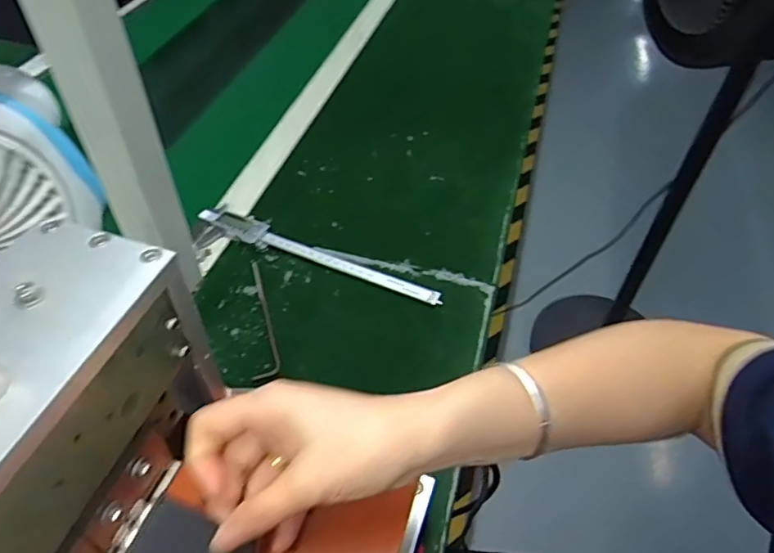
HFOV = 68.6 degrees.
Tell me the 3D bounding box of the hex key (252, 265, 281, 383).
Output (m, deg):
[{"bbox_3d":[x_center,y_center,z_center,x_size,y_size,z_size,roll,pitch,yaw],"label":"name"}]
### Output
[{"bbox_3d":[-0.125,0.040,0.560,0.025,0.007,0.143,-10,49,-10],"label":"hex key"}]

